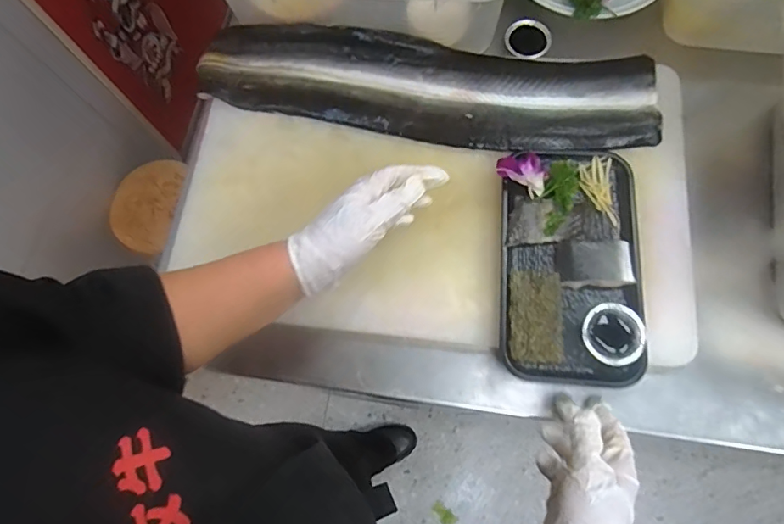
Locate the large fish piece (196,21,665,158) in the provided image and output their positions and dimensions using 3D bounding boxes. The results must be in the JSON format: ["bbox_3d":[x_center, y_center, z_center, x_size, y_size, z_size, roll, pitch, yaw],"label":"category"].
[{"bbox_3d":[0.035,-0.198,0.551,0.511,0.031,0.128,8,69,6],"label":"large fish piece"}]

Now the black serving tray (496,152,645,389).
[{"bbox_3d":[0.175,-0.002,0.472,0.130,0.027,0.234,1,73,3],"label":"black serving tray"}]

